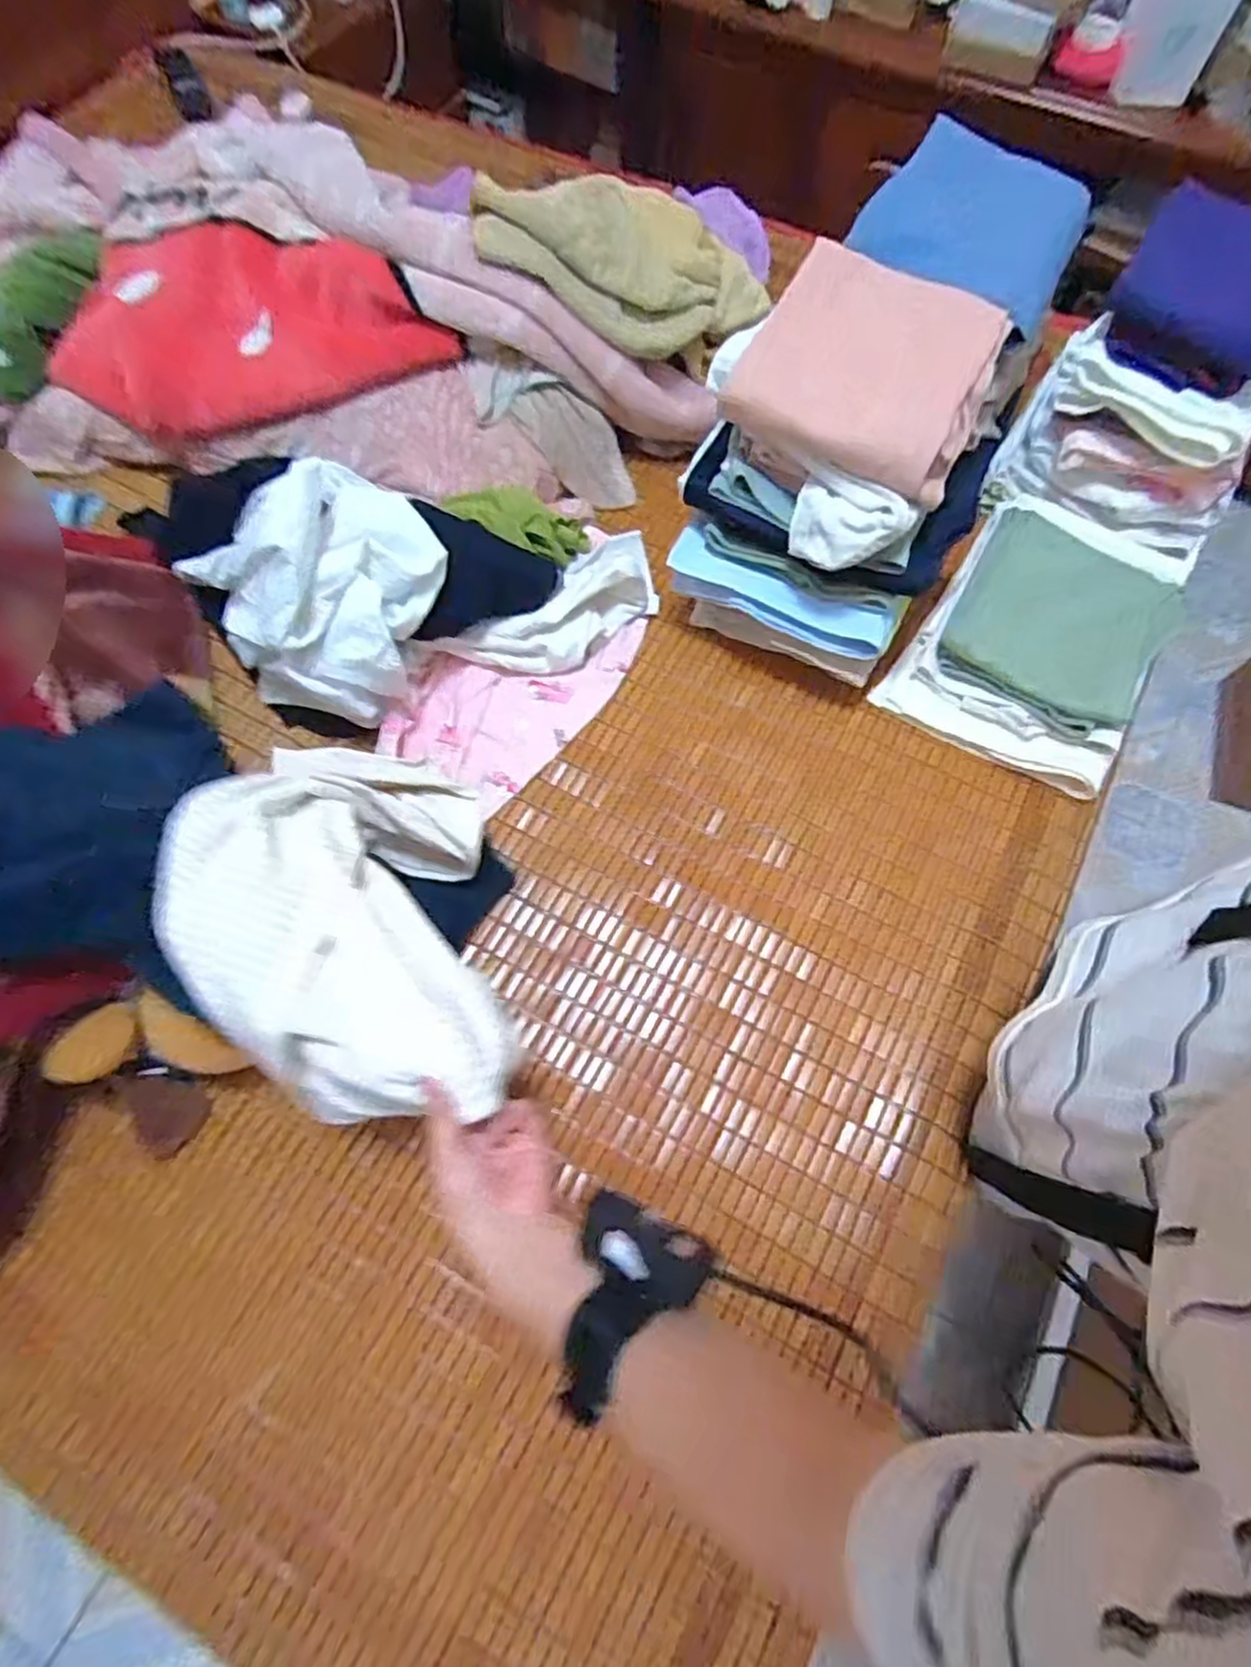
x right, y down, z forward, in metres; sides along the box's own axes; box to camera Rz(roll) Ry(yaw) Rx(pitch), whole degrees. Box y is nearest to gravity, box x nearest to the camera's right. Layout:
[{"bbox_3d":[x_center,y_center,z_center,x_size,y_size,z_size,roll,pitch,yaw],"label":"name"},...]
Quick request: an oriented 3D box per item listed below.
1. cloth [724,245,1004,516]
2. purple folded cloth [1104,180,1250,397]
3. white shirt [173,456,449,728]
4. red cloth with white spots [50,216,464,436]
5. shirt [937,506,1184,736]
[{"bbox_3d":[0.235,-0.451,0.704,0.221,0.062,0.235,22,70,9],"label":"cloth"},{"bbox_3d":[0.640,-0.591,0.808,0.181,0.030,0.213,25,92,11],"label":"purple folded cloth"},{"bbox_3d":[-0.291,-0.251,0.768,0.185,0.182,0.194,0,68,0],"label":"white shirt"},{"bbox_3d":[-0.447,-0.607,0.905,0.504,0.065,0.232,4,104,6],"label":"red cloth with white spots"},{"bbox_3d":[0.480,-0.242,0.825,0.210,0.050,0.221,32,72,12],"label":"shirt"}]

